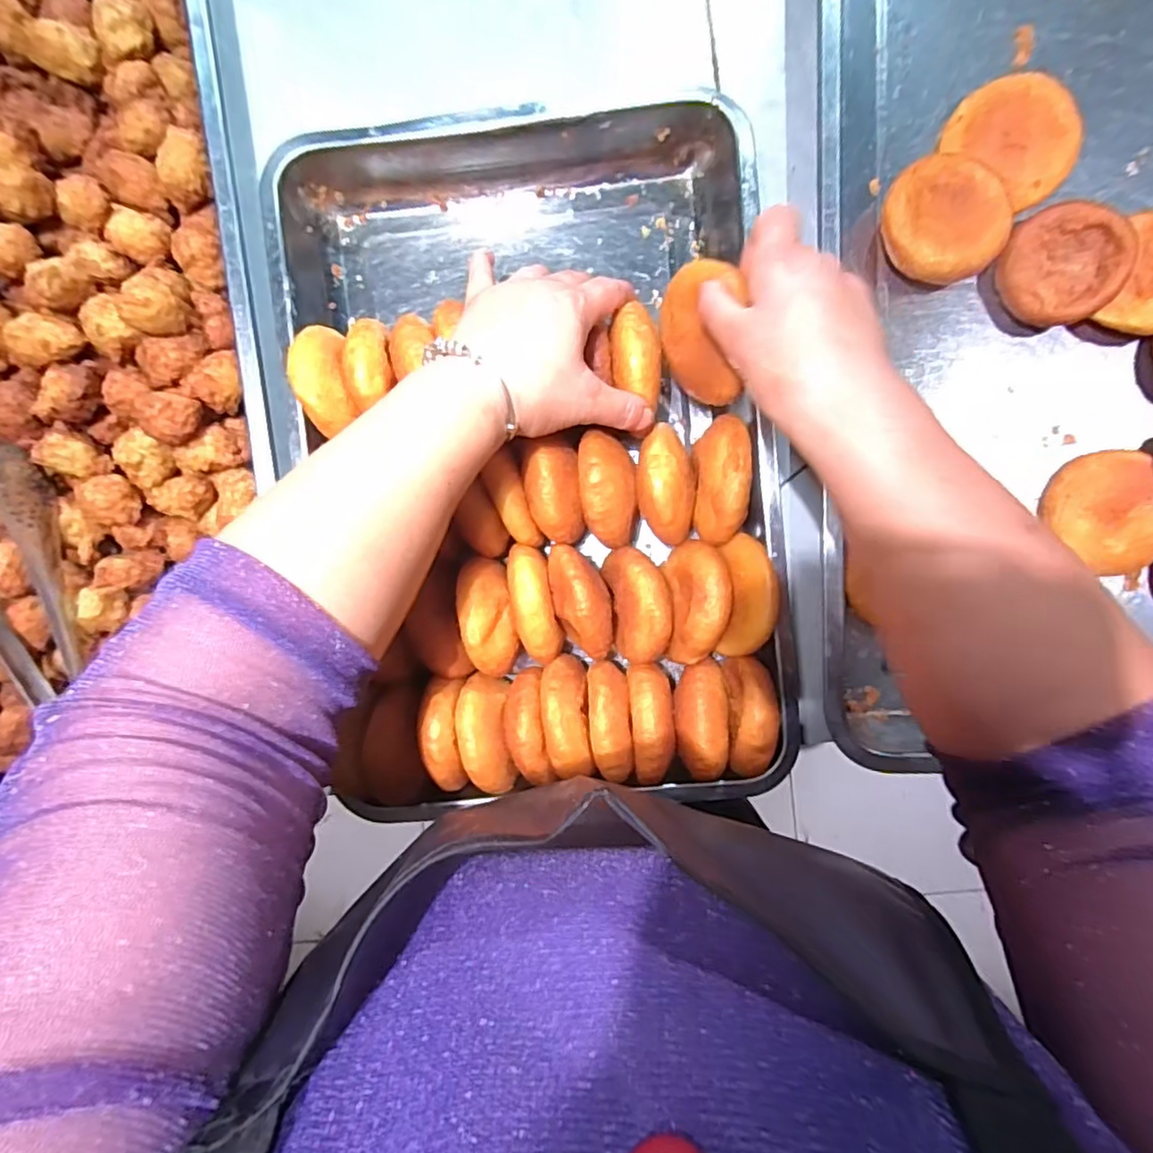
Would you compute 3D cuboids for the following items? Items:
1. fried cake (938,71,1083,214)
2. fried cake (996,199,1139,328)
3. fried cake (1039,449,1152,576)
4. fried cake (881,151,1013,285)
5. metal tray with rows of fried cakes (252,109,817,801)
[{"bbox_3d":[0.310,-0.307,0.434,0.082,0.029,0.085,-2,93,3],"label":"fried cake"},{"bbox_3d":[0.345,-0.222,0.426,0.079,0.015,0.076,1,94,18],"label":"fried cake"},{"bbox_3d":[0.391,-0.046,0.443,0.070,0.031,0.088,-11,92,3],"label":"fried cake"},{"bbox_3d":[0.264,-0.255,0.436,0.083,0.034,0.085,0,93,2],"label":"fried cake"},{"bbox_3d":[-0.029,-0.085,0.436,0.333,0.089,0.480,-6,93,3],"label":"metal tray with rows of fried cakes"}]

